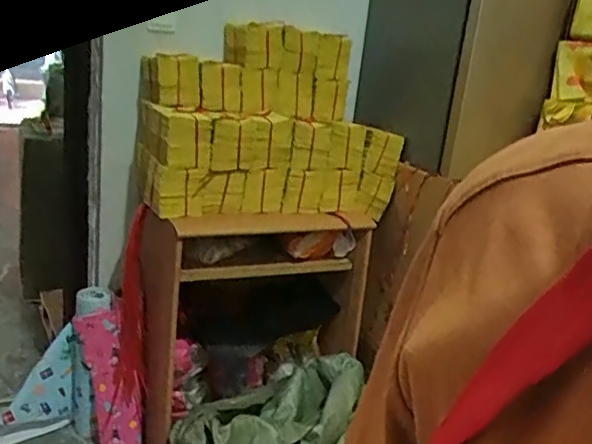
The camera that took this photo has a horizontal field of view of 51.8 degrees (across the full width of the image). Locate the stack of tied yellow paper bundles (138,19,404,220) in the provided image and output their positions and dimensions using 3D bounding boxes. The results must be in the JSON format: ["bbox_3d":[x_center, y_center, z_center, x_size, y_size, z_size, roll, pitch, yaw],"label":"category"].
[{"bbox_3d":[-0.090,-0.315,1.806,0.737,0.495,0.371,-4,19,-31],"label":"stack of tied yellow paper bundles"}]

